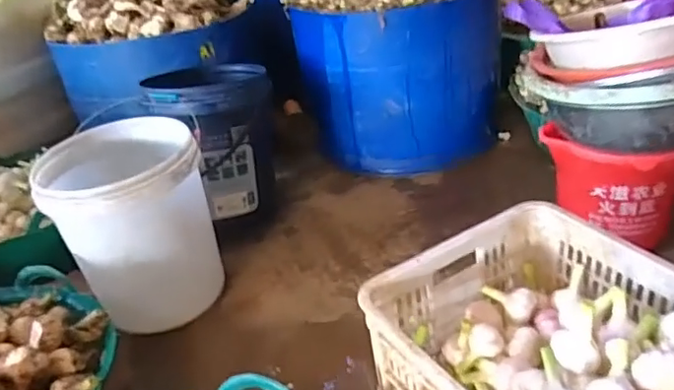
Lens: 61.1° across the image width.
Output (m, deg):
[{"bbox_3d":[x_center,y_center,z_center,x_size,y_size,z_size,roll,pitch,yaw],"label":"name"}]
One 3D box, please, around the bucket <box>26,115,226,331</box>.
[{"bbox_3d":[-0.412,0.069,1.191,0.297,0.358,0.293,-15,32,-12],"label":"bucket"}]

